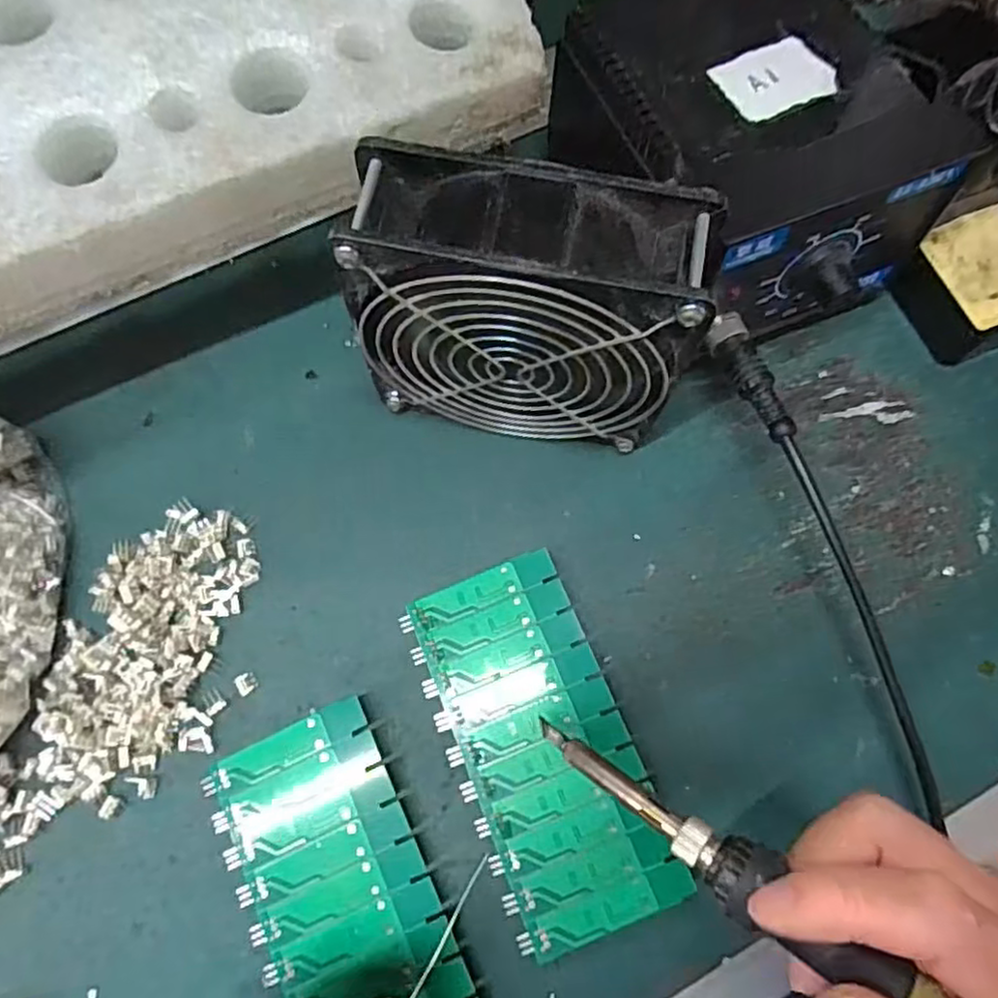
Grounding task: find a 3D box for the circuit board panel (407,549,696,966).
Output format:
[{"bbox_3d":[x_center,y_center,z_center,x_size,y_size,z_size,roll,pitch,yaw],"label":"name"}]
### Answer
[{"bbox_3d":[0.017,0.094,0.266,0.063,0.004,0.137,-23,75,-1],"label":"circuit board panel"}]

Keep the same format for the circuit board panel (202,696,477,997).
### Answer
[{"bbox_3d":[-0.056,0.150,0.247,0.065,0.009,0.136,-24,75,-8],"label":"circuit board panel"}]

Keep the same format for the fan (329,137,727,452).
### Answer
[{"bbox_3d":[0.009,-0.063,0.257,0.126,0.124,0.048,11,73,2],"label":"fan"}]

